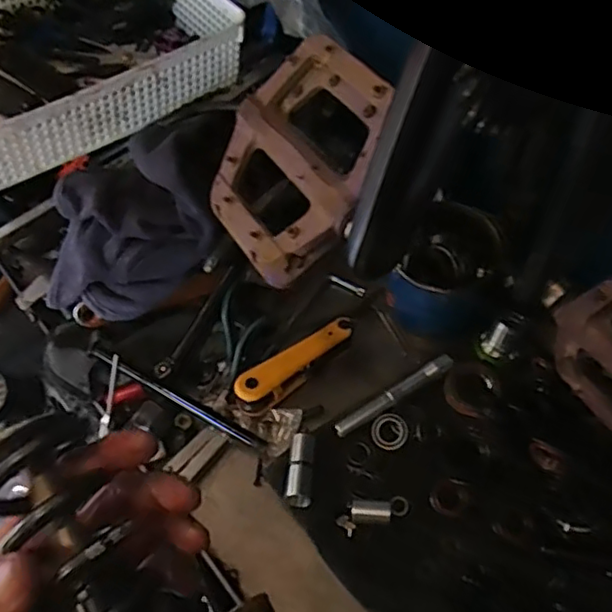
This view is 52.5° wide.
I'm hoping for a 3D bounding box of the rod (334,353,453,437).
[{"bbox_3d":[0.082,0.082,0.580,0.128,0.010,0.016,-28,60,-16],"label":"rod"}]

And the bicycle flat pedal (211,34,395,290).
[{"bbox_3d":[-0.003,-0.072,0.305,0.102,0.015,0.092,-44,60,17],"label":"bicycle flat pedal"}]

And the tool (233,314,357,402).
[{"bbox_3d":[-0.007,0.052,0.584,0.129,0.044,0.024,-34,62,-19],"label":"tool"}]

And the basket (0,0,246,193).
[{"bbox_3d":[-0.255,-0.285,0.660,0.331,0.103,0.244,-37,63,-21],"label":"basket"}]

